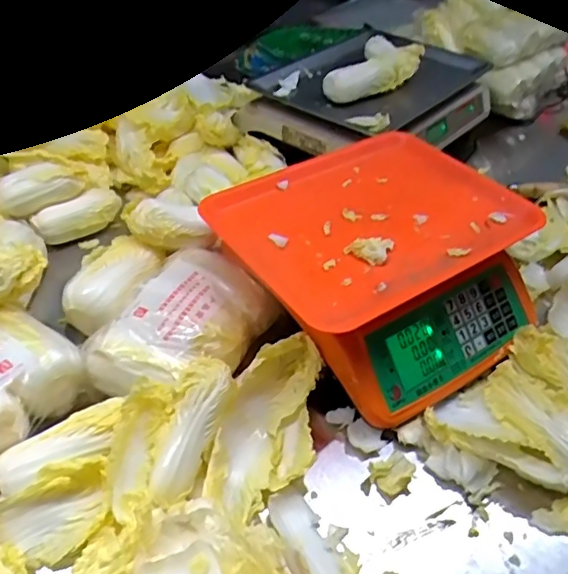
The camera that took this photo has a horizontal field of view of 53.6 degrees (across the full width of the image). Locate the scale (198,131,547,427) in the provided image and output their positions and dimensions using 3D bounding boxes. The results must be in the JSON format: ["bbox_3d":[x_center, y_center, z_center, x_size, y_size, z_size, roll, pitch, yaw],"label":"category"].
[{"bbox_3d":[0.100,-0.036,0.591,0.290,0.092,0.288,-25,50,-25],"label":"scale"}]

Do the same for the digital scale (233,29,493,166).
[{"bbox_3d":[0.139,-0.295,0.866,0.258,0.083,0.339,32,52,28],"label":"digital scale"}]

